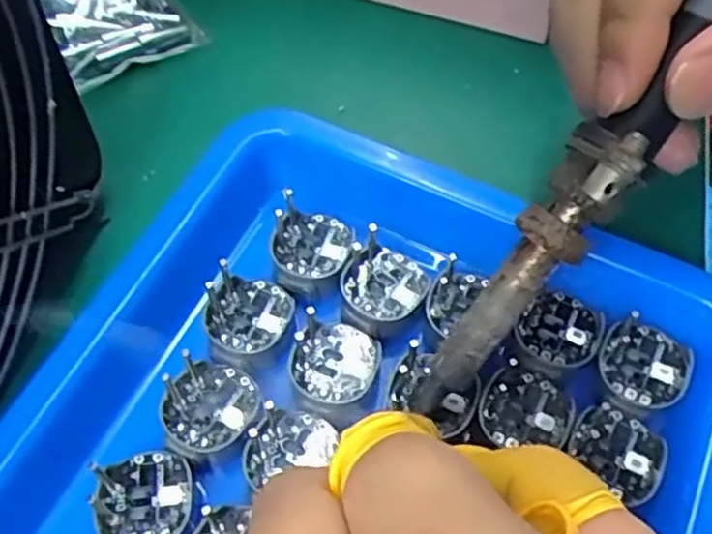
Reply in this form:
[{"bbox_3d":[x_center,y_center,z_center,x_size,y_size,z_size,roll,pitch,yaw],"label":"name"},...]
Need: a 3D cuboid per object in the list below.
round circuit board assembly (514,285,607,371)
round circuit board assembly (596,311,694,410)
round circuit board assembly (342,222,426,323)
[{"bbox_3d":[0.061,0.018,0.226,0.023,0.004,0.025,-1,59,2],"label":"round circuit board assembly"},{"bbox_3d":[0.084,0.028,0.220,0.026,0.005,0.025,-1,59,2],"label":"round circuit board assembly"},{"bbox_3d":[0.008,0.004,0.234,0.025,0.005,0.026,-1,59,2],"label":"round circuit board assembly"}]

